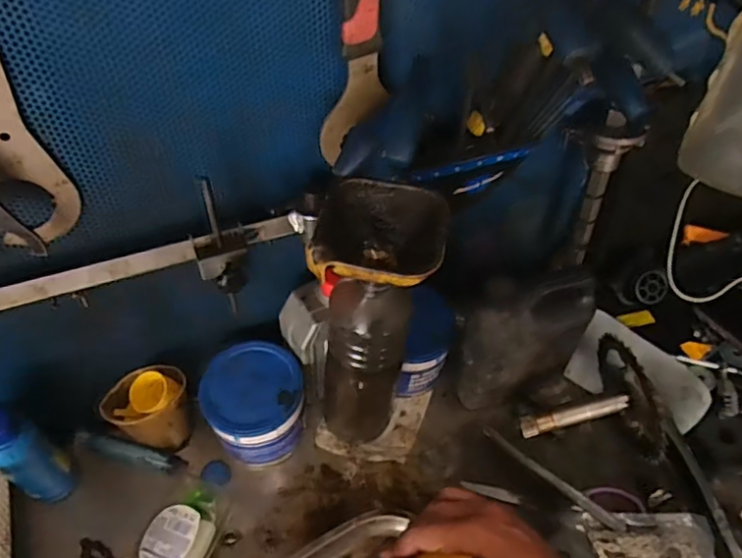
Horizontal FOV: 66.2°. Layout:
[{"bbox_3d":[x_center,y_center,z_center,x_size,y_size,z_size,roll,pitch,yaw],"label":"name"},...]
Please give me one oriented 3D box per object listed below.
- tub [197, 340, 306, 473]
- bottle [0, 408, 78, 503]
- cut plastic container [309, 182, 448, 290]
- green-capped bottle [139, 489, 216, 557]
[{"bbox_3d":[-0.122,0.135,0.611,0.101,0.089,0.097,0,50,0],"label":"tub"},{"bbox_3d":[-0.327,0.175,0.546,0.037,0.155,0.044,30,56,23],"label":"bottle"},{"bbox_3d":[0.007,-0.026,0.438,0.097,0.060,0.092,5,50,4],"label":"cut plastic container"},{"bbox_3d":[-0.192,0.262,0.547,0.055,0.039,0.123,13,51,23],"label":"green-capped bottle"}]

